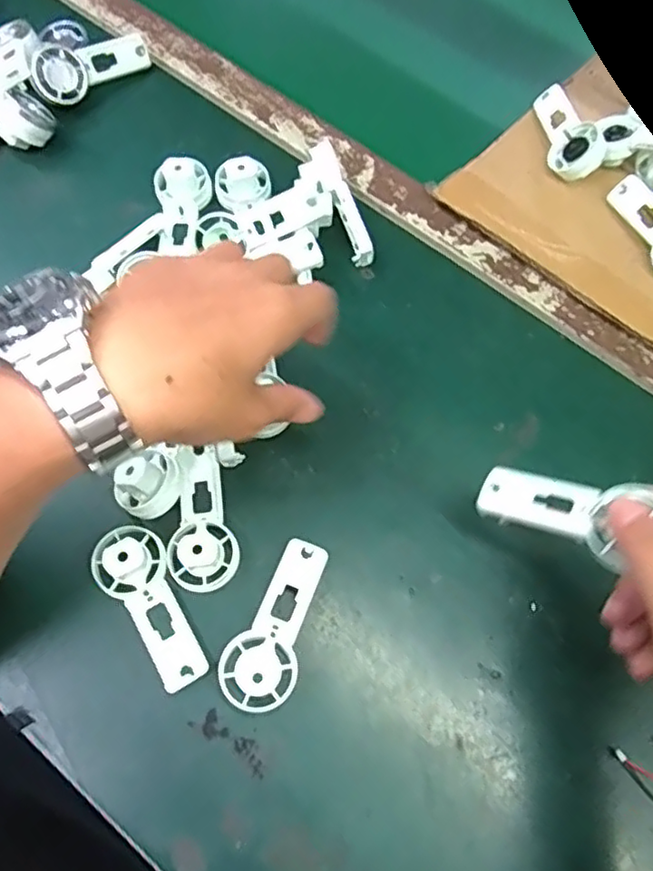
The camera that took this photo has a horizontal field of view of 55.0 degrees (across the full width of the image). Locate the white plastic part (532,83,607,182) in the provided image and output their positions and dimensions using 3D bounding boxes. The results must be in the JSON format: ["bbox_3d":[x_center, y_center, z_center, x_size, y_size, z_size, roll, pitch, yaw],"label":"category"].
[{"bbox_3d":[0.187,-0.237,0.489,0.038,0.019,0.089,-26,56,29],"label":"white plastic part"}]

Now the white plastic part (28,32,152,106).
[{"bbox_3d":[-0.185,-0.288,0.485,0.096,0.038,0.022,-42,38,-22],"label":"white plastic part"}]

